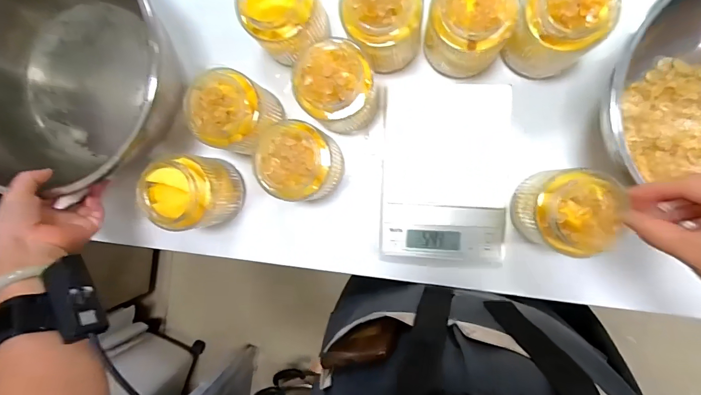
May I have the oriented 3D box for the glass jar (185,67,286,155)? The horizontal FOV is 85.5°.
[{"bbox_3d":[-0.126,-0.091,0.437,0.078,0.104,0.081,0,92,8],"label":"glass jar"}]

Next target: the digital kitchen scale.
[{"bbox_3d":[0.114,-0.031,0.456,0.148,0.022,0.206,3,92,8],"label":"digital kitchen scale"}]

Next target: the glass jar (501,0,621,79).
[{"bbox_3d":[0.213,-0.179,0.396,0.081,0.102,0.078,0,92,8],"label":"glass jar"}]

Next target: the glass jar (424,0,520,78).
[{"bbox_3d":[0.125,-0.181,0.406,0.083,0.097,0.080,0,92,8],"label":"glass jar"}]

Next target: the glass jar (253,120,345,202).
[{"bbox_3d":[-0.055,-0.039,0.435,0.076,0.101,0.083,0,92,8],"label":"glass jar"}]

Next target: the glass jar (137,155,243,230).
[{"bbox_3d":[-0.186,-0.006,0.449,0.076,0.095,0.082,0,92,8],"label":"glass jar"}]

